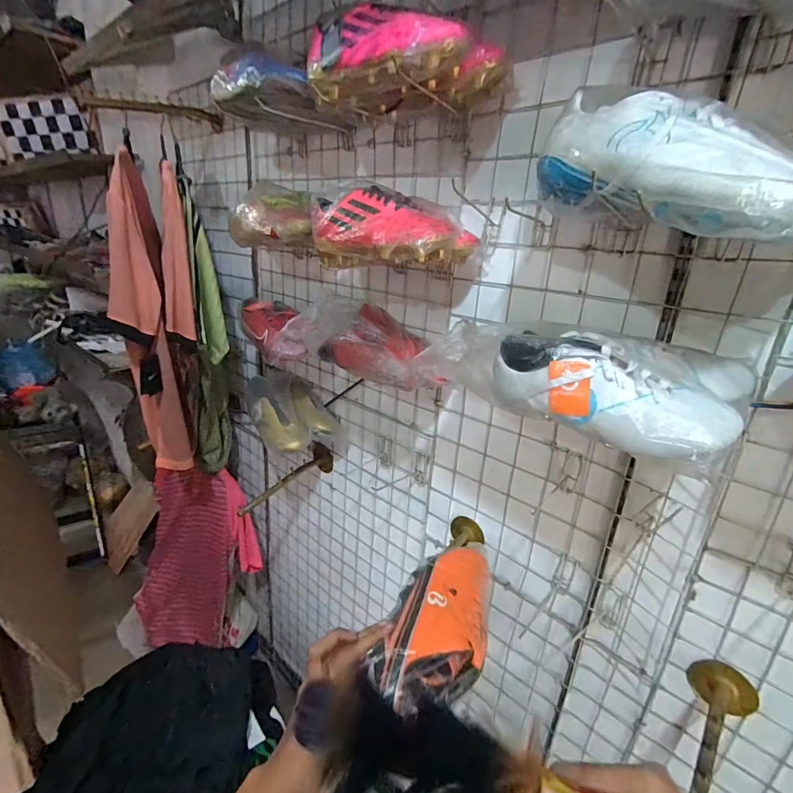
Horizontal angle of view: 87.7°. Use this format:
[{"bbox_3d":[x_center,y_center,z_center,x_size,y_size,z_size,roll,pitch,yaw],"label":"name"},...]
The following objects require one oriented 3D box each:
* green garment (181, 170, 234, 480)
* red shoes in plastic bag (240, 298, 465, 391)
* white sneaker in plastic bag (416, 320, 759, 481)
[{"bbox_3d":[-0.496,-0.117,1.083,0.091,0.685,0.263,-6,23,-25],"label":"green garment"},{"bbox_3d":[-0.091,-0.108,0.757,0.575,0.106,0.141,22,27,40],"label":"red shoes in plastic bag"},{"bbox_3d":[0.197,-0.031,0.481,0.326,0.091,0.133,20,26,37],"label":"white sneaker in plastic bag"}]

